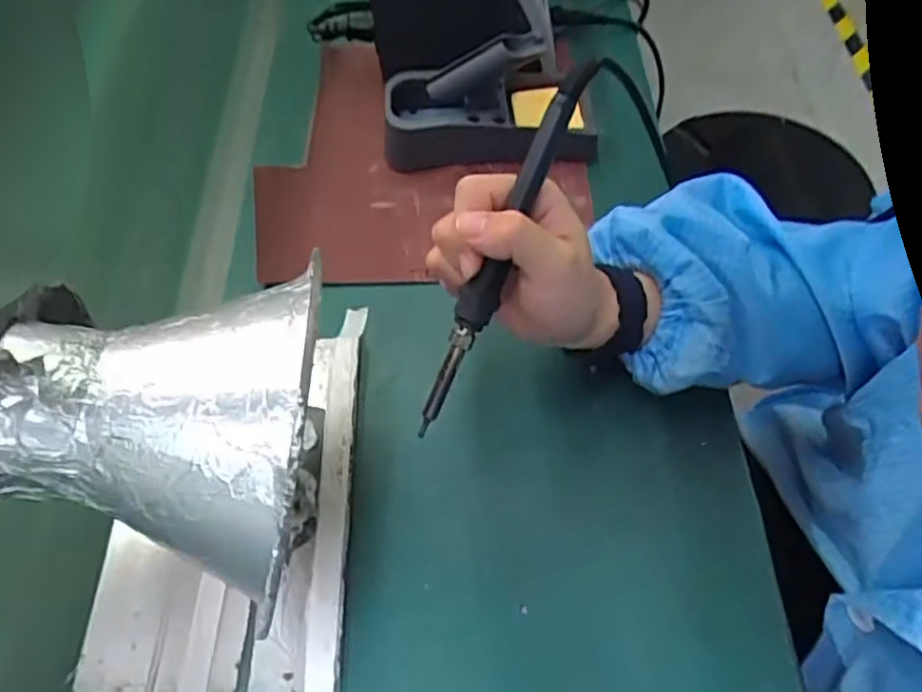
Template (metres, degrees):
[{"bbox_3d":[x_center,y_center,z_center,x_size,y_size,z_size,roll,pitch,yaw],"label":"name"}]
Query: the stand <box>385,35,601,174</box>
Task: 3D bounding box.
[{"bbox_3d":[0.019,-0.193,0.509,0.162,0.079,0.075,-11,59,-4],"label":"stand"}]

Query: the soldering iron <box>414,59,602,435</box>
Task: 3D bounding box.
[{"bbox_3d":[0.021,-0.045,0.333,0.015,0.019,0.201,28,103,22],"label":"soldering iron"}]

